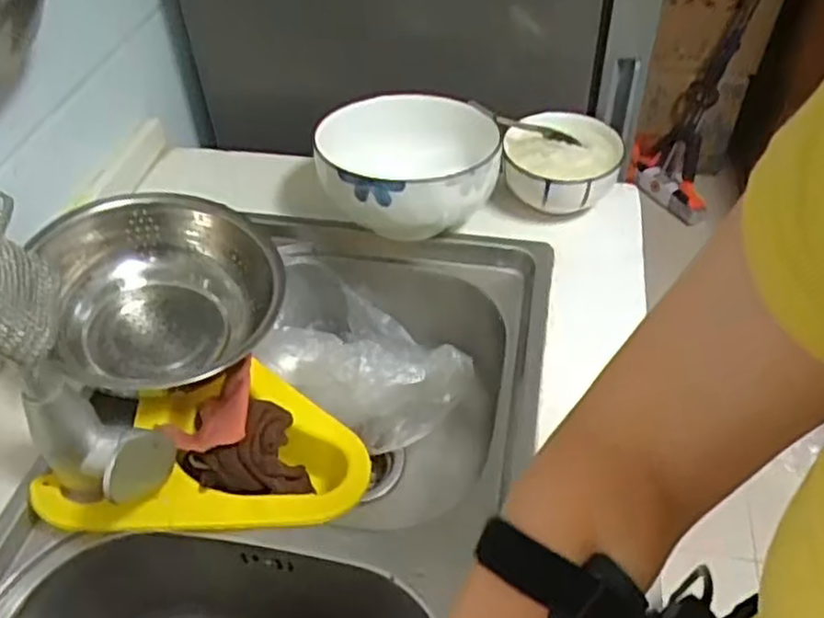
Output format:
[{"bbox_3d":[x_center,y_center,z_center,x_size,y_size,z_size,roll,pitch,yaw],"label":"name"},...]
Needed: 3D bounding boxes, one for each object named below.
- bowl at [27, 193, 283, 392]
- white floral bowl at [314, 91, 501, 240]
[{"bbox_3d":[-0.237,-0.017,0.677,0.227,0.090,0.175,-2,72,-18],"label":"bowl"},{"bbox_3d":[-0.002,-0.145,0.743,0.174,0.108,0.190,0,46,0],"label":"white floral bowl"}]

